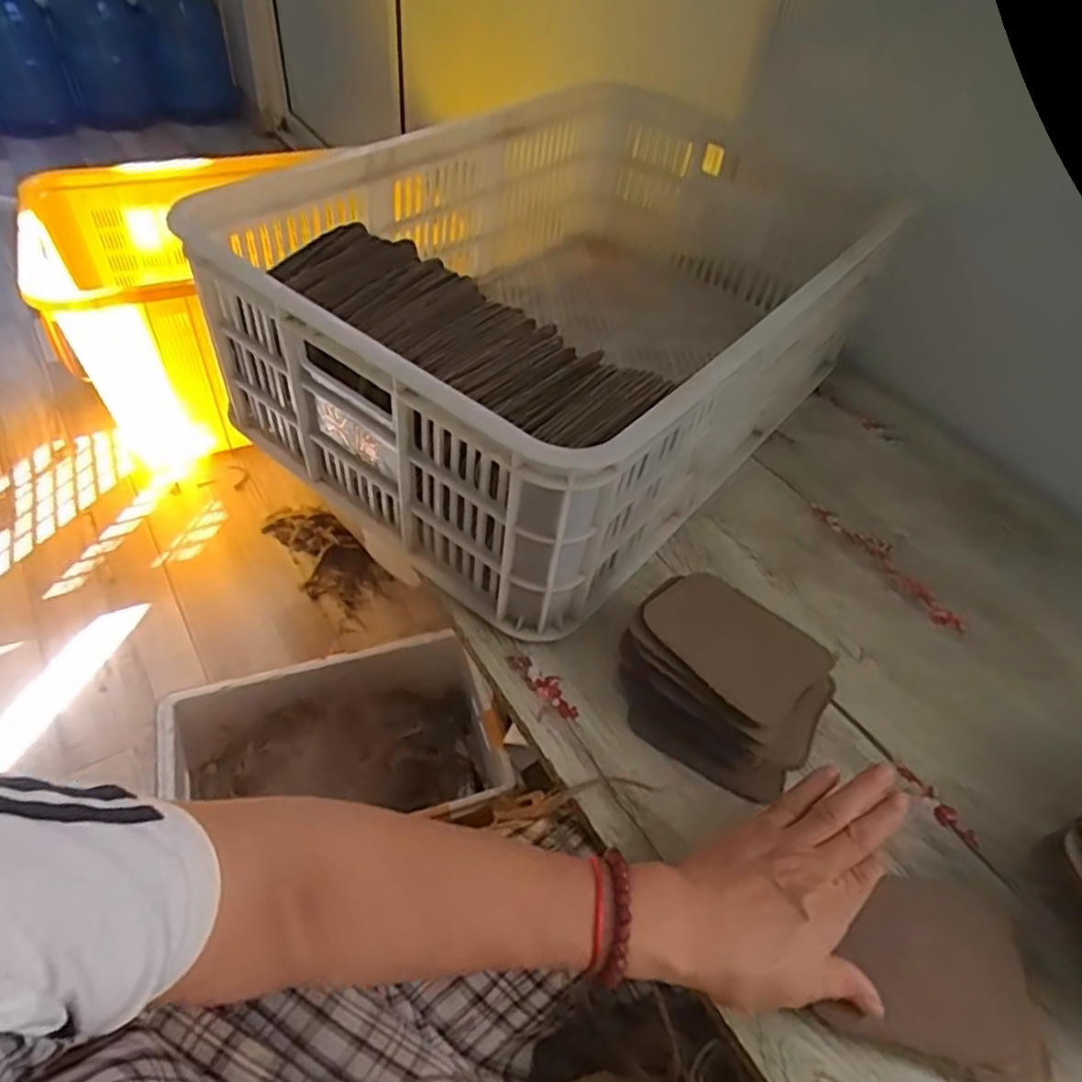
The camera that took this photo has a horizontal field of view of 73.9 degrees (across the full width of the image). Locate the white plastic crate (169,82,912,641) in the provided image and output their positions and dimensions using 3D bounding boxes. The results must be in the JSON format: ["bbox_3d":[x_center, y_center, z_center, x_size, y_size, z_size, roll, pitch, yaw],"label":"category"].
[{"bbox_3d":[0.061,-0.263,0.755,0.449,0.205,0.706,32,52,22],"label":"white plastic crate"}]

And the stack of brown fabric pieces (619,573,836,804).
[{"bbox_3d":[0.126,0.099,0.510,0.141,0.080,0.108,28,50,19],"label":"stack of brown fabric pieces"}]

